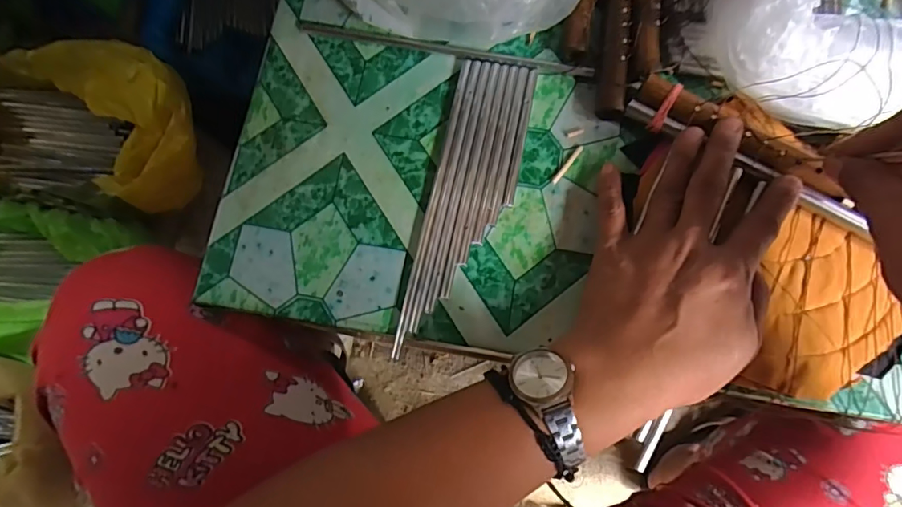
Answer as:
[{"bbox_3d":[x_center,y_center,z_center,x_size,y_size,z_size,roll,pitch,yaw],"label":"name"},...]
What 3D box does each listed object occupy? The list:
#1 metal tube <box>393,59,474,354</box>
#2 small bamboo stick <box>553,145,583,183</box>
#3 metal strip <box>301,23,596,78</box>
[{"bbox_3d":[-0.011,-0.034,0.314,0.006,0.008,0.202,12,79,4],"label":"metal tube"},{"bbox_3d":[0.077,-0.059,0.319,0.004,0.004,0.032,38,82,8],"label":"small bamboo stick"},{"bbox_3d":[-0.004,-0.142,0.339,0.204,0.004,0.009,11,79,3],"label":"metal strip"}]

